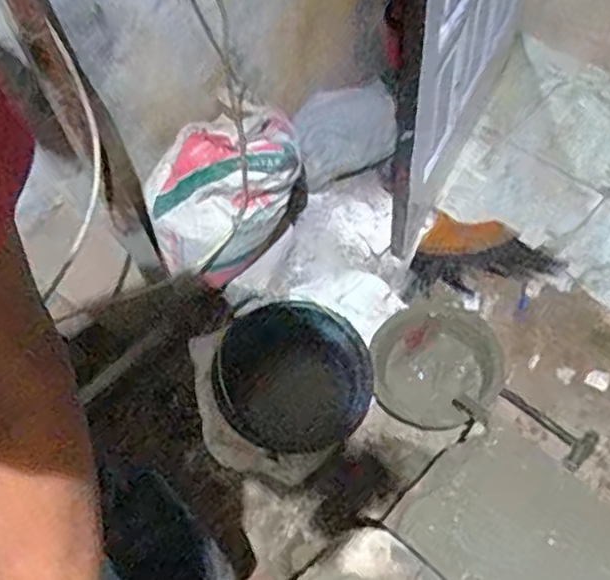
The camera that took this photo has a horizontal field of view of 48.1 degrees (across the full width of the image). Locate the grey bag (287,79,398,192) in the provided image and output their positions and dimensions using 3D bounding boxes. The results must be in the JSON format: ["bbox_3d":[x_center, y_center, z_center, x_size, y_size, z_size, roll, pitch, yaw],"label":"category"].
[{"bbox_3d":[0.087,-0.384,1.688,0.242,0.120,0.213,-24,90,-7],"label":"grey bag"}]

